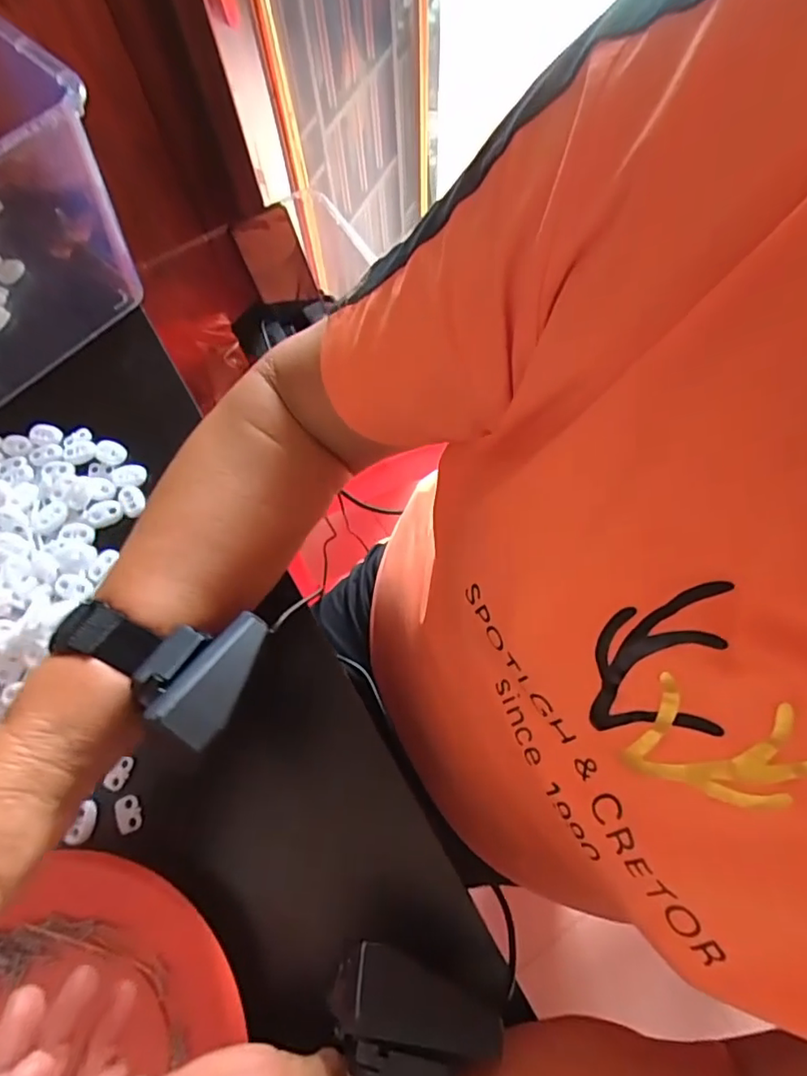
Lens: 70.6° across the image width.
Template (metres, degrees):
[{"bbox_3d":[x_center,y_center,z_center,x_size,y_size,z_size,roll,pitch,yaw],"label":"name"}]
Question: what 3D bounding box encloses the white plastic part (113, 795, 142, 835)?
[{"bbox_3d":[-0.155,0.155,0.321,0.014,0.005,0.019,-23,72,-21],"label":"white plastic part"}]

